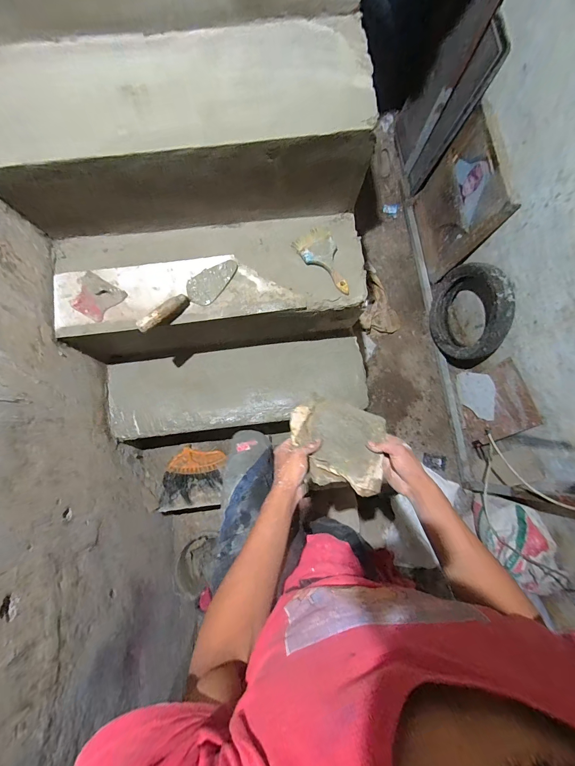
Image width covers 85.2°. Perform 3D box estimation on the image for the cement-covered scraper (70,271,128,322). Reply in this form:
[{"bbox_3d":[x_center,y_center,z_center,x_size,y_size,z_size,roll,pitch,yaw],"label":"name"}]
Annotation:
[{"bbox_3d":[-0.513,-0.228,0.835,0.126,0.011,0.106,30,81,4],"label":"cement-covered scraper"}]

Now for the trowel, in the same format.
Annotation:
[{"bbox_3d":[-0.259,-0.235,0.832,0.311,0.042,0.092,-41,81,-20],"label":"trowel"}]

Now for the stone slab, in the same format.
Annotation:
[{"bbox_3d":[0.104,0.117,0.630,0.203,0.024,0.155,19,79,4],"label":"stone slab"}]

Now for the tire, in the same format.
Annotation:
[{"bbox_3d":[0.925,-0.373,1.614,0.185,0.440,0.517,-6,78,-1],"label":"tire"}]

